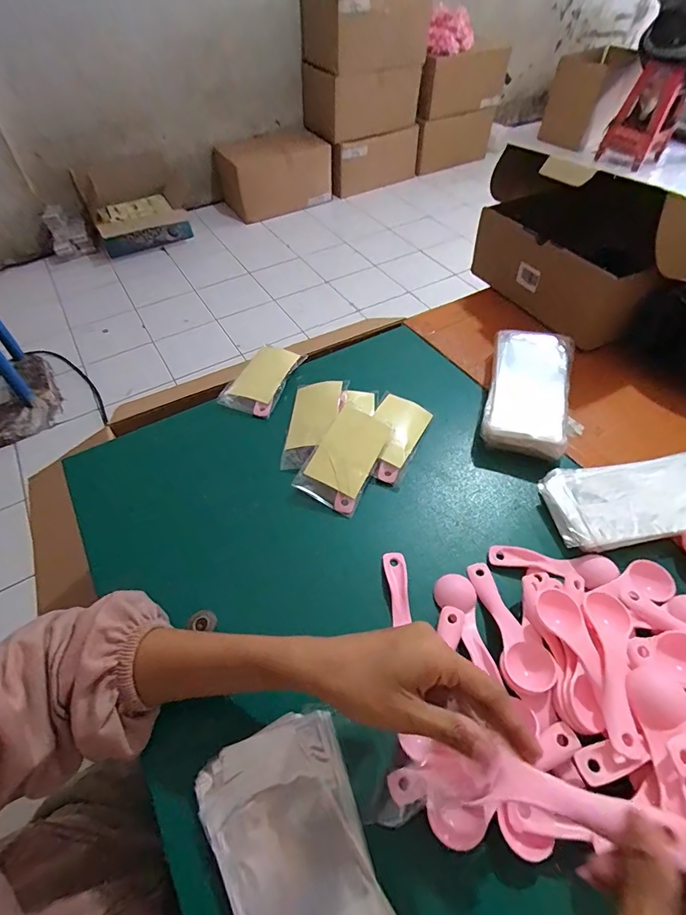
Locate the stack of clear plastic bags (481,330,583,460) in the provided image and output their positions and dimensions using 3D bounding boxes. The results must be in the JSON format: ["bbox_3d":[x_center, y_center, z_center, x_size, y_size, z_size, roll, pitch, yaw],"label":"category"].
[{"bbox_3d":[0.228,-0.080,0.509,0.103,0.032,0.190,13,54,11],"label":"stack of clear plastic bags"}]

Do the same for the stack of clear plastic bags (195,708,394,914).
[{"bbox_3d":[-0.016,0.261,0.245,0.093,0.023,0.193,-23,56,-15],"label":"stack of clear plastic bags"}]

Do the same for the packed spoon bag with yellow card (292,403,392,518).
[{"bbox_3d":[0.003,-0.002,0.462,0.065,0.027,0.115,21,56,17],"label":"packed spoon bag with yellow card"}]

